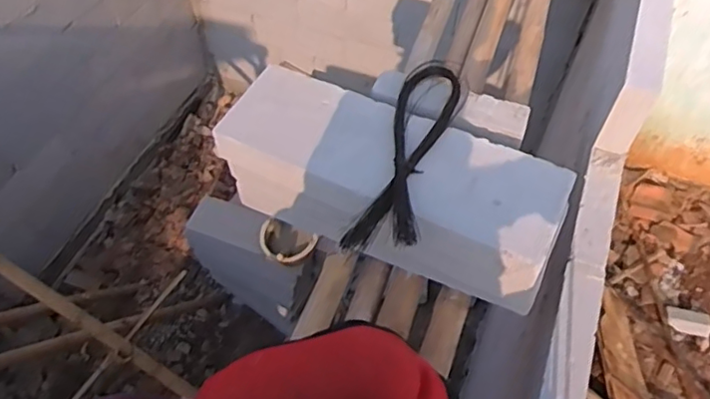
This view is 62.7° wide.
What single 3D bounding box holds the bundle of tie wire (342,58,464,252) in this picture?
[{"bbox_3d":[0.096,-0.094,0.997,0.110,0.048,0.448,15,56,9],"label":"bundle of tie wire"}]

